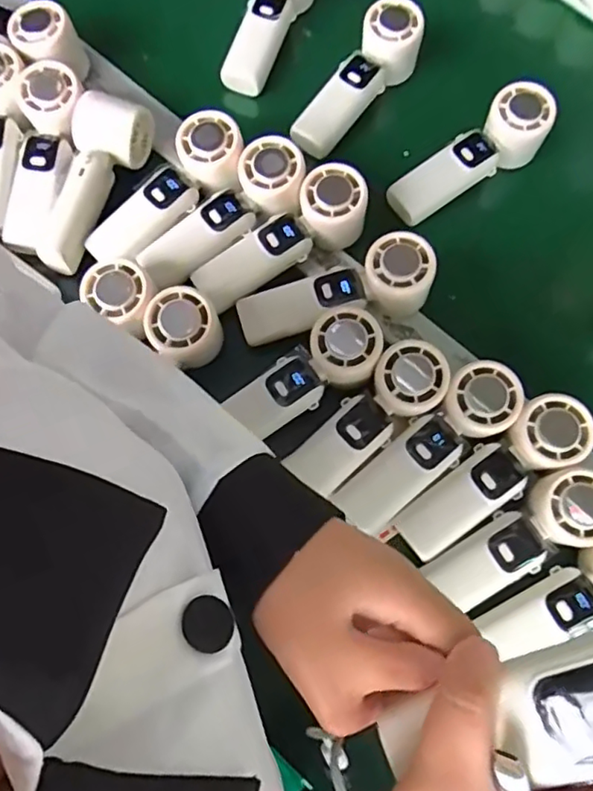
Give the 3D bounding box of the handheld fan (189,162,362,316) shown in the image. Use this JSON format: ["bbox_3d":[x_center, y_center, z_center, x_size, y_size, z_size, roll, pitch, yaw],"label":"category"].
[{"bbox_3d":[-0.012,-0.133,0.516,0.167,0.051,0.052,-33,77,4],"label":"handheld fan"}]

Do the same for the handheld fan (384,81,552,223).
[{"bbox_3d":[0.160,-0.219,0.536,0.162,0.049,0.049,-35,77,-11],"label":"handheld fan"}]

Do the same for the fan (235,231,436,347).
[{"bbox_3d":[0.034,-0.086,0.504,0.169,0.054,0.054,-17,74,7],"label":"fan"}]

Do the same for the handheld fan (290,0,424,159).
[{"bbox_3d":[0.057,-0.300,0.567,0.052,0.047,0.164,38,88,9],"label":"handheld fan"}]

